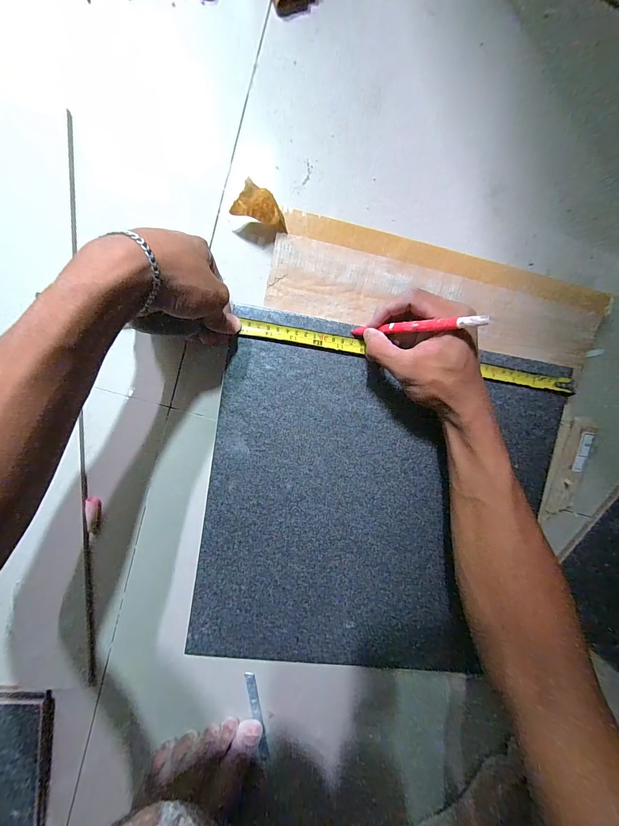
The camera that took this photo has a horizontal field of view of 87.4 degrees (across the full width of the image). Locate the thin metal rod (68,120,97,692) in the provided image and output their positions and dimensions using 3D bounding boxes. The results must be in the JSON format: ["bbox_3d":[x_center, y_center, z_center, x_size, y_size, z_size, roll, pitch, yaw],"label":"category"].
[{"bbox_3d":[-0.240,0.013,0.344,0.008,0.009,0.593,1,96,-6],"label":"thin metal rod"}]

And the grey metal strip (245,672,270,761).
[{"bbox_3d":[-0.065,0.378,0.402,0.012,0.006,0.122,-9,97,-5],"label":"grey metal strip"}]

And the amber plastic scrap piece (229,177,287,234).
[{"bbox_3d":[-0.047,-0.202,0.315,0.055,0.051,0.023,15,94,-8],"label":"amber plastic scrap piece"}]

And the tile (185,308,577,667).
[{"bbox_3d":[0.080,0.111,0.374,0.385,0.010,0.391,8,95,-7],"label":"tile"}]

